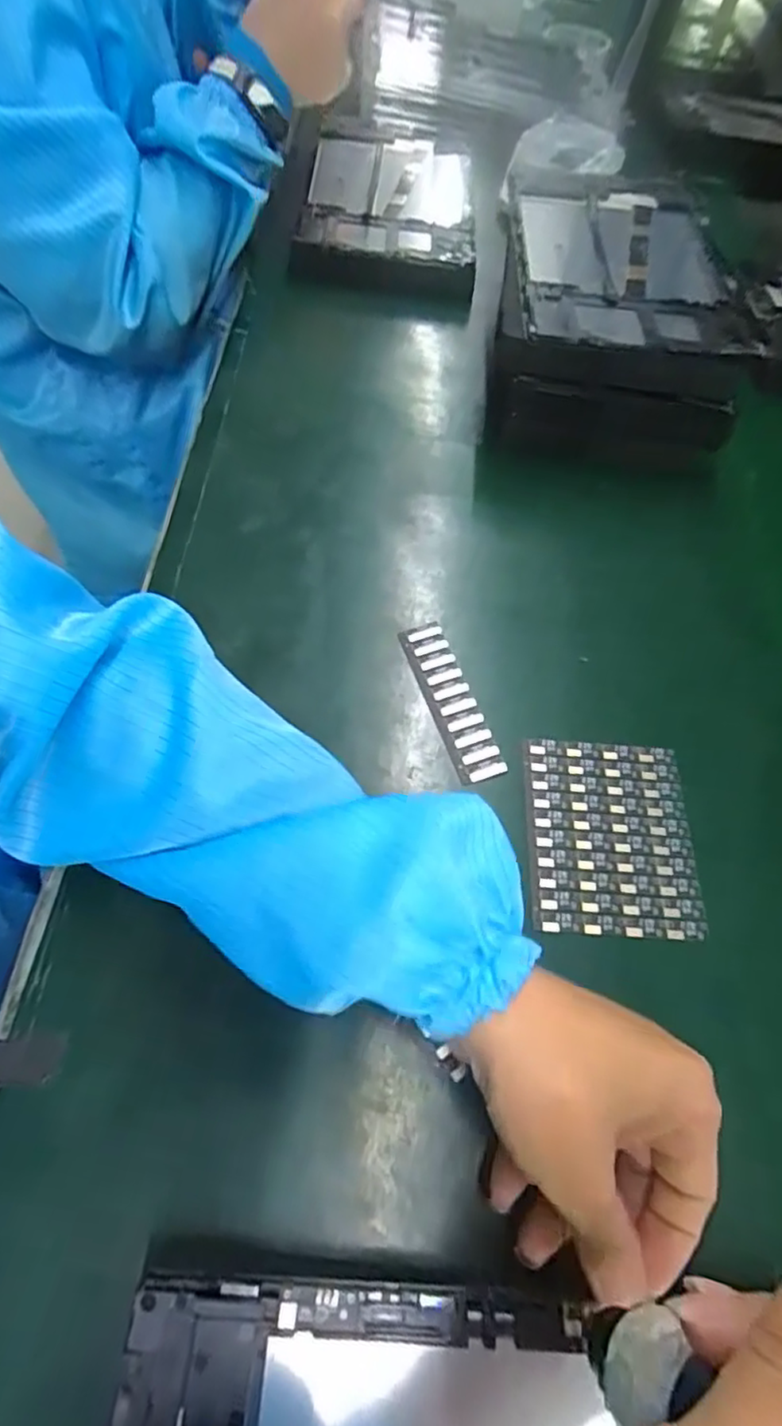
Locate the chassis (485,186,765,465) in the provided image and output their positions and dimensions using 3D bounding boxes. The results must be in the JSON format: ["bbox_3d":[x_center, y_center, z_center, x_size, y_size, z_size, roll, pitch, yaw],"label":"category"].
[{"bbox_3d":[0.155,-0.289,0.466,0.158,0.081,0.220,8,61,-1],"label":"chassis"}]

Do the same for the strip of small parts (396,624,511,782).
[{"bbox_3d":[0.032,-0.008,0.346,0.025,0.005,0.098,-15,65,-15],"label":"strip of small parts"}]

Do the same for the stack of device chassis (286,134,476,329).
[{"bbox_3d":[0.000,-0.440,0.558,0.146,0.034,0.218,7,61,-4],"label":"stack of device chassis"}]

